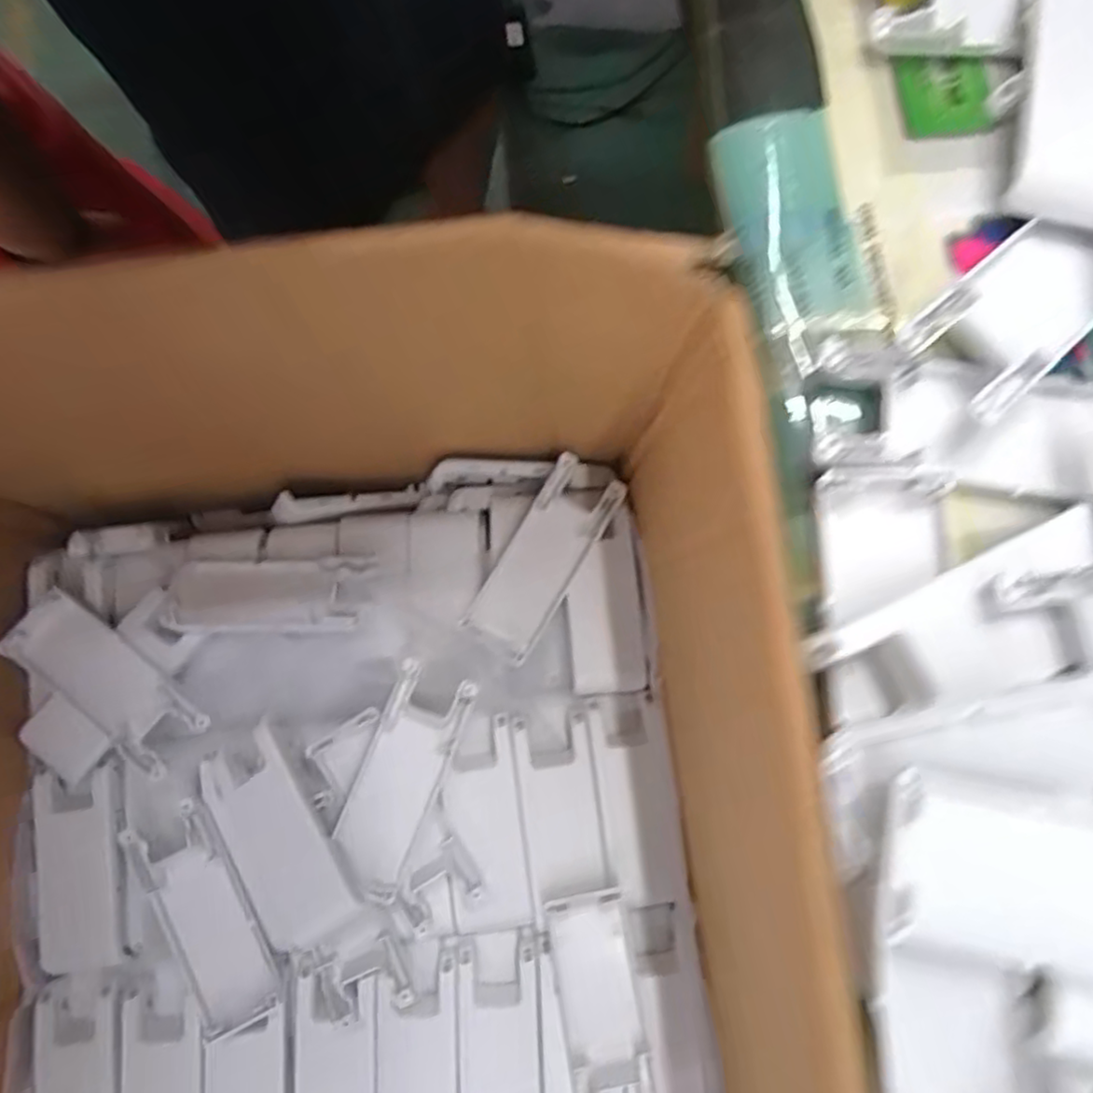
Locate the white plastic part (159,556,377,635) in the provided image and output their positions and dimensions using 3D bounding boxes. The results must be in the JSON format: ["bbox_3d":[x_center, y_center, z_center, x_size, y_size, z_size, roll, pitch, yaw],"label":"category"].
[{"bbox_3d":[-0.143,0.025,0.351,0.098,0.010,0.044,1,54,0],"label":"white plastic part"}]

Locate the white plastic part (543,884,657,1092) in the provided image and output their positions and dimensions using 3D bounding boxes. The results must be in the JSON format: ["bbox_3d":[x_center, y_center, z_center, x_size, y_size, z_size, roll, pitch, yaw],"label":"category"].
[{"bbox_3d":[0.025,0.214,0.318,0.037,0.016,0.102,-11,80,0],"label":"white plastic part"}]

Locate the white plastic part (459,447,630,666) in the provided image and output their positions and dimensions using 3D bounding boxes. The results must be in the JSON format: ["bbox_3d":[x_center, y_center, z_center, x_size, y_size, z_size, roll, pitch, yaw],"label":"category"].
[{"bbox_3d":[-0.002,0.006,0.354,0.039,0.019,0.102,31,81,5],"label":"white plastic part"}]

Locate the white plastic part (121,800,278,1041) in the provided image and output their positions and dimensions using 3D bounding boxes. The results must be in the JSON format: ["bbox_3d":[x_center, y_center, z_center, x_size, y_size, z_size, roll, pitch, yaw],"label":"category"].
[{"bbox_3d":[-0.165,0.177,0.327,0.039,0.015,0.100,-27,80,-3],"label":"white plastic part"}]

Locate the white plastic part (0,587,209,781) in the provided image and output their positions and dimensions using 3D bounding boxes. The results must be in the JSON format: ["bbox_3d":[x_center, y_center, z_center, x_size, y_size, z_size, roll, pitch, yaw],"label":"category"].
[{"bbox_3d":[-0.218,0.066,0.340,0.106,0.019,0.039,35,83,7],"label":"white plastic part"}]

